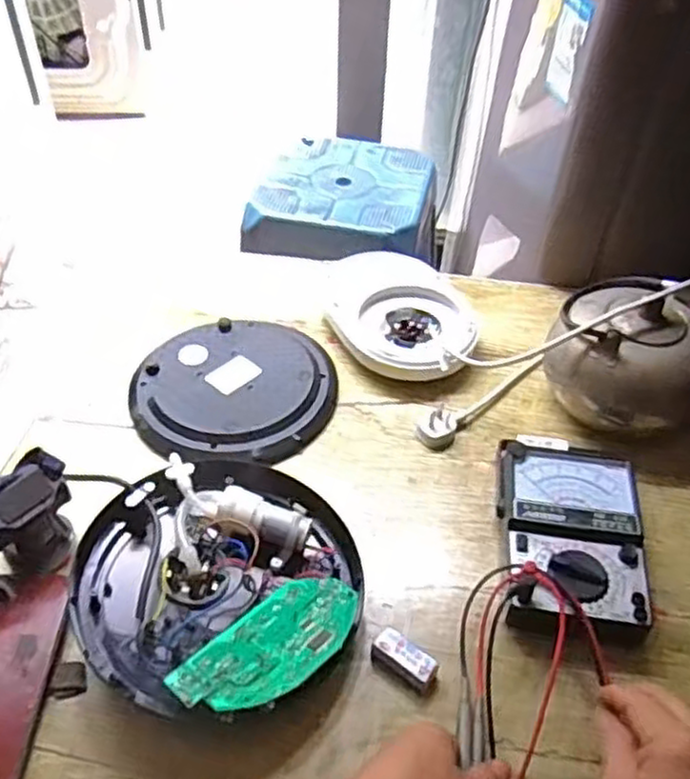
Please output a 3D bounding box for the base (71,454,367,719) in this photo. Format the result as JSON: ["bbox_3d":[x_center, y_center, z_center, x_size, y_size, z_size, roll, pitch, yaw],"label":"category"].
[{"bbox_3d":[-0.092,0.149,0.581,0.221,0.059,0.206,1,46,-1],"label":"base"}]

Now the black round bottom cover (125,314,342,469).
[{"bbox_3d":[-0.112,-0.005,0.755,0.208,0.032,0.215,1,46,-1],"label":"black round bottom cover"}]

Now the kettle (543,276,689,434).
[{"bbox_3d":[0.297,-0.046,0.750,0.161,0.115,0.181,20,49,16],"label":"kettle"}]

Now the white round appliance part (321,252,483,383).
[{"bbox_3d":[0.059,-0.084,0.836,0.166,0.043,0.197,0,46,-2],"label":"white round appliance part"}]

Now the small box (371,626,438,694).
[{"bbox_3d":[0.045,0.203,0.553,0.049,0.021,0.023,26,51,21],"label":"small box"}]

